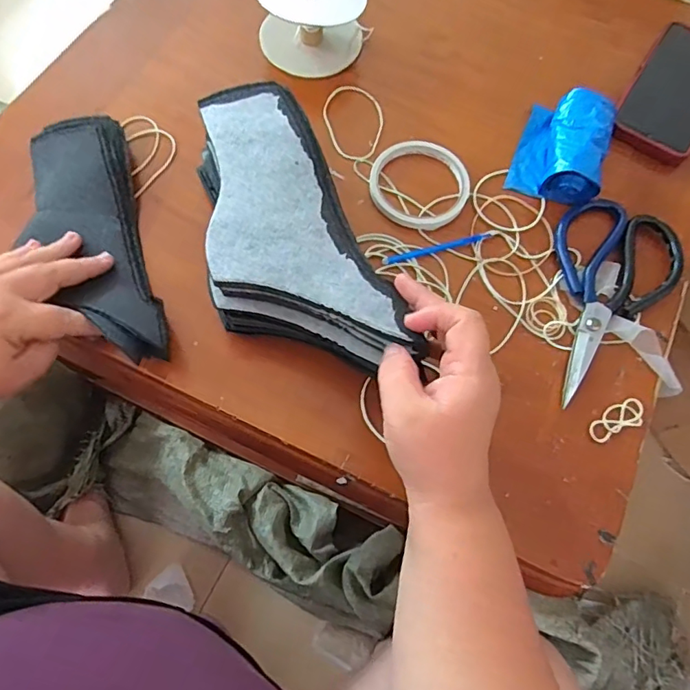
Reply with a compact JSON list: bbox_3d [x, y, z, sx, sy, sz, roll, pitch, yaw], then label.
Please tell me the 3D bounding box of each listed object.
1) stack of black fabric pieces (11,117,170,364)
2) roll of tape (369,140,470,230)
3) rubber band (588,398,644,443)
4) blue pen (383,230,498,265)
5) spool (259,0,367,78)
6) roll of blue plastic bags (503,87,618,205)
[{"bbox_3d":[-0.199,-0.085,0.414,0.089,0.034,0.233,-23,69,-10],"label":"stack of black fabric pieces"},{"bbox_3d":[0.068,-0.147,0.467,0.088,0.009,0.092,1,68,-2],"label":"roll of tape"},{"bbox_3d":[0.211,0.058,0.402,0.048,0.008,0.023,-20,70,-9],"label":"rubber band"},{"bbox_3d":[0.082,-0.085,0.447,0.105,0.004,0.008,-17,70,-8],"label":"blue pen"},{"bbox_3d":[-0.032,-0.319,0.501,0.105,0.063,0.087,0,68,-2],"label":"spool"},{"bbox_3d":[0.201,-0.185,0.475,0.073,0.037,0.106,20,69,6],"label":"roll of blue plastic bags"}]

